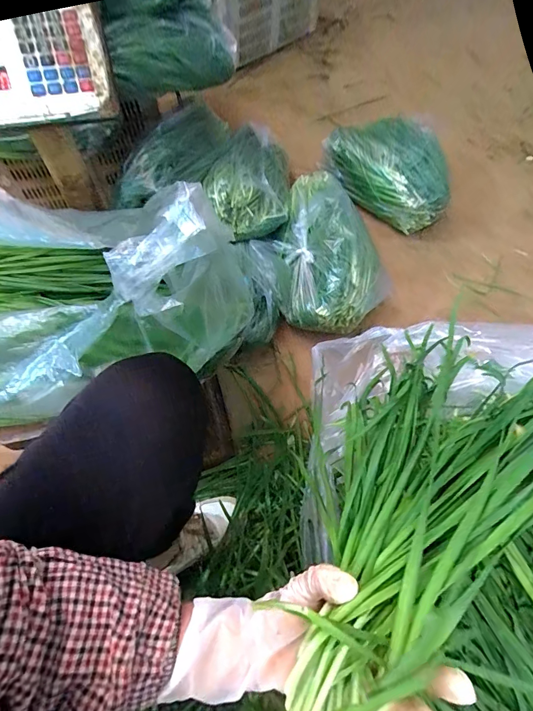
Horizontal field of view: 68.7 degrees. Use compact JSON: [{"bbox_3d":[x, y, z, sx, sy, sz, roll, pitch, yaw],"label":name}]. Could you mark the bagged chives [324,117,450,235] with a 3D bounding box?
[{"bbox_3d":[0.340,-0.548,1.129,0.175,0.217,0.406,-25,61,-15],"label":"bagged chives"}]

